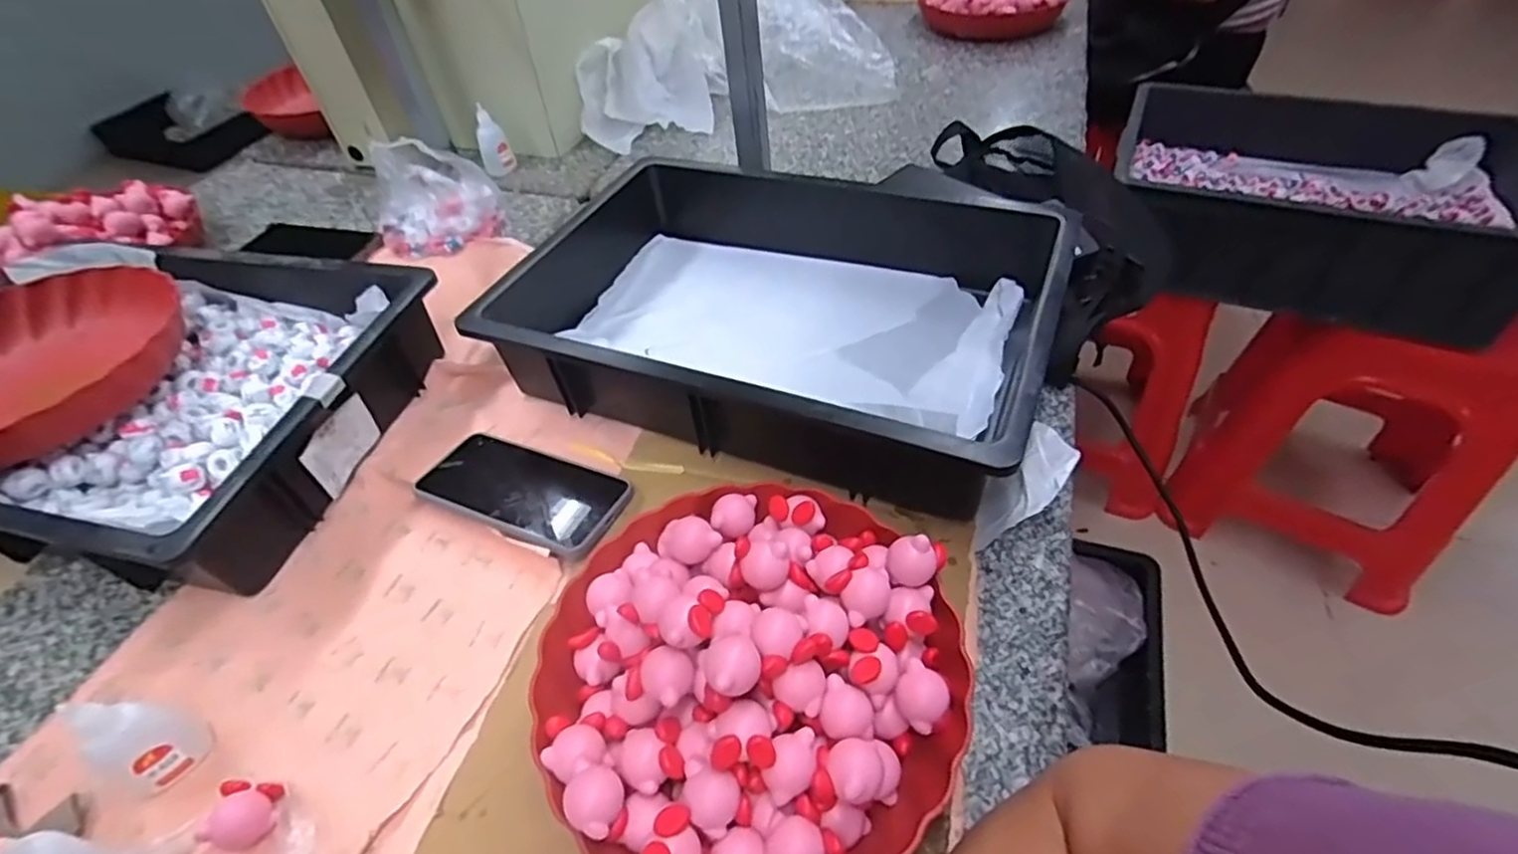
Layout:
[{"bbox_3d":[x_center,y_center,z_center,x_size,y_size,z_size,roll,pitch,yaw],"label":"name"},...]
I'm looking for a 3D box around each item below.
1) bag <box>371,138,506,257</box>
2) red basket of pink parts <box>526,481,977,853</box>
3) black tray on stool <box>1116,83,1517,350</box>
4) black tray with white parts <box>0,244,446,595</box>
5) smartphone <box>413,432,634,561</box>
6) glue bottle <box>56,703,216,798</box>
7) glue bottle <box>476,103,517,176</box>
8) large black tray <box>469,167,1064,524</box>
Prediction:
[{"bbox_3d":[-0.398,-0.288,0.822,0.144,0.082,0.160,-22,50,-14],"label":"bag"},{"bbox_3d":[-0.006,0.133,0.389,0.239,0.095,0.229,-3,48,3],"label":"red basket of pink parts"},{"bbox_3d":[0.831,-0.322,1.053,0.540,0.221,0.359,22,54,24],"label":"black tray on stool"},{"bbox_3d":[-0.534,-0.027,0.600,0.421,0.092,0.308,7,49,12],"label":"black tray with white parts"},{"bbox_3d":[-0.187,0.049,0.535,0.170,0.011,0.083,14,42,20],"label":"smartphone"},{"bbox_3d":[-0.367,0.183,0.395,0.032,0.074,0.045,12,50,16],"label":"glue bottle"},{"bbox_3d":[-0.353,-0.379,0.896,0.039,0.078,0.036,-18,49,-11],"label":"glue bottle"},{"bbox_3d":[0.010,-0.113,0.605,0.455,0.095,0.316,15,51,18],"label":"large black tray"}]

